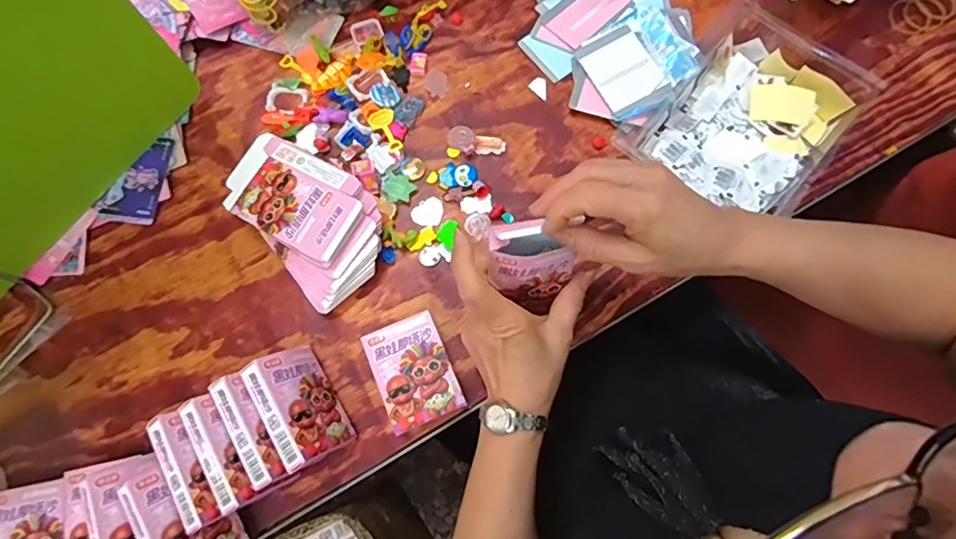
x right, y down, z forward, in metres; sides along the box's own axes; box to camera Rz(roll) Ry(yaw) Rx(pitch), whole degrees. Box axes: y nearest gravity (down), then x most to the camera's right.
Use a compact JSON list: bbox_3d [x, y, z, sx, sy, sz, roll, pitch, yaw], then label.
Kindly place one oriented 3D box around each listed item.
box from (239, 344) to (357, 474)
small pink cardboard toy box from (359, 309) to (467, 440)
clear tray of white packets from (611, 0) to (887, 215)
[{"bbox_3d":[-0.147,0.113,0.452,0.022,0.071,0.092,-37,80,24],"label":"box"},{"bbox_3d":[-0.057,0.091,0.477,0.066,0.026,0.093,-23,76,-5],"label":"small pink cardboard toy box"},{"bbox_3d":[0.252,-0.144,0.518,0.169,0.053,0.210,43,80,11],"label":"clear tray of white packets"}]

